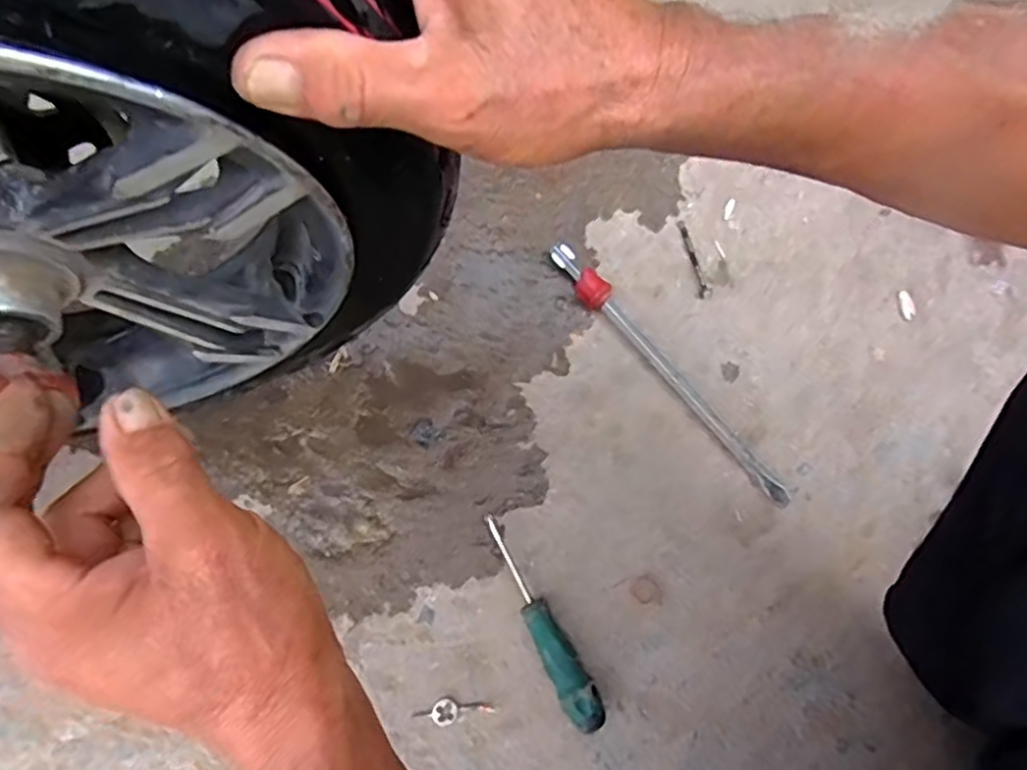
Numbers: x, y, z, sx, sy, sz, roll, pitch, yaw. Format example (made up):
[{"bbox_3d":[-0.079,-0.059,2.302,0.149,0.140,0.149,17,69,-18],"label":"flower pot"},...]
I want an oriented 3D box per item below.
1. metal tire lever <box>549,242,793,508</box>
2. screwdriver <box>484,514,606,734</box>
[{"bbox_3d":[0.124,-0.012,0.545,0.021,0.021,0.268,-42,82,-8],"label":"metal tire lever"},{"bbox_3d":[0.020,0.174,0.505,0.026,0.027,0.161,-28,81,-6],"label":"screwdriver"}]

